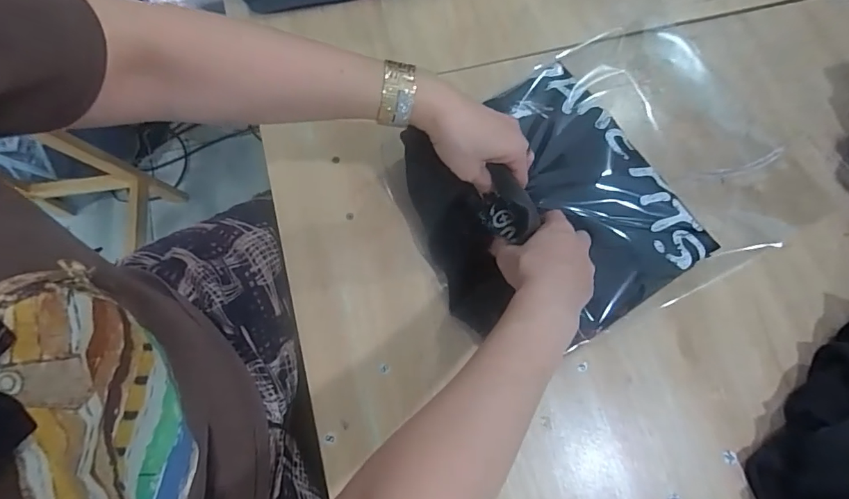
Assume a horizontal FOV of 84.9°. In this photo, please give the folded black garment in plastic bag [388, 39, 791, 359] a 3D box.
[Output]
[{"bbox_3d":[0.183,-0.079,0.479,0.397,0.033,0.285,-26,75,-9],"label":"folded black garment in plastic bag"}]

